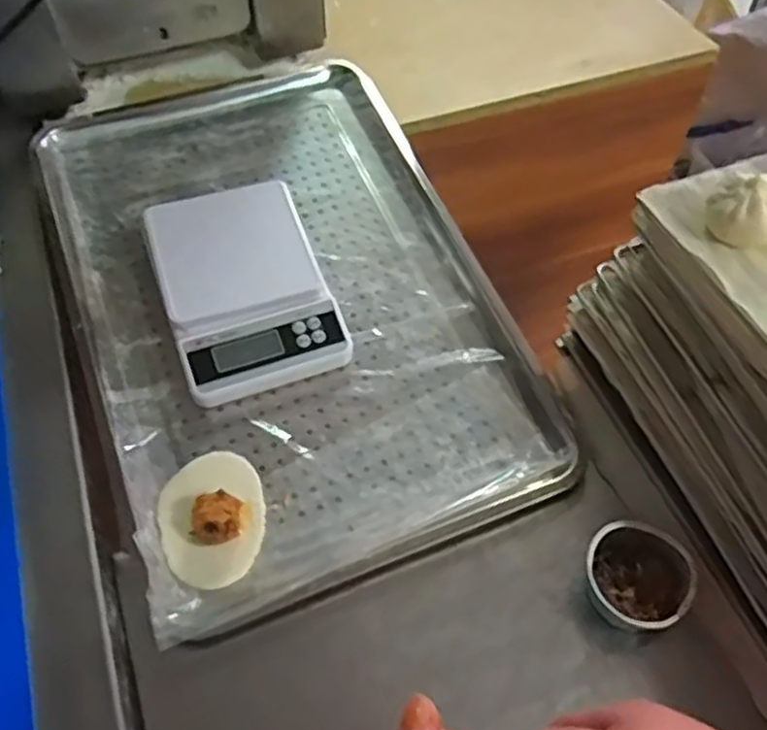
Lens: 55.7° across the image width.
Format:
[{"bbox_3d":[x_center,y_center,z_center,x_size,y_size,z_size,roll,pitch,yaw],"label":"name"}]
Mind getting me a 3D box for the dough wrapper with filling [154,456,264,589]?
[{"bbox_3d":[-0.142,0.119,0.594,0.084,0.031,0.115,-7,55,-8],"label":"dough wrapper with filling"}]

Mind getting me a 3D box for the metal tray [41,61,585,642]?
[{"bbox_3d":[-0.102,-0.090,0.722,0.377,0.046,0.604,-19,61,-13],"label":"metal tray"}]

